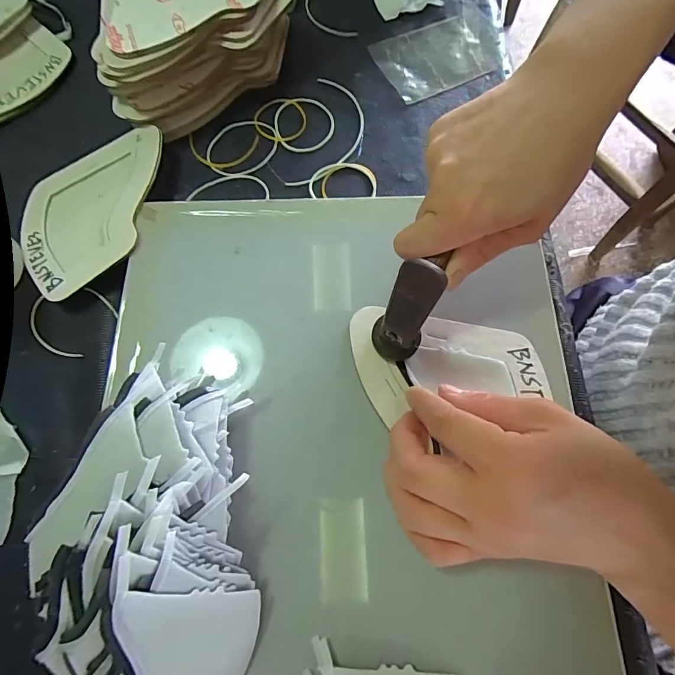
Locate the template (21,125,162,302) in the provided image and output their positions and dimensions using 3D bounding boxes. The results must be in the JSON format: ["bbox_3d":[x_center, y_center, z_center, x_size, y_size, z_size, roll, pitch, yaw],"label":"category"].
[{"bbox_3d":[-0.181,-0.098,0.302,0.121,0.004,0.117,-28,67,0],"label":"template"}]

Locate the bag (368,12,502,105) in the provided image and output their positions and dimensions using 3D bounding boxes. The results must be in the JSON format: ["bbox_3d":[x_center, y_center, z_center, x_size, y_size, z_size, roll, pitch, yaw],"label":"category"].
[{"bbox_3d":[0.093,-0.256,0.362,0.109,0.009,0.074,-25,73,-8],"label":"bag"}]

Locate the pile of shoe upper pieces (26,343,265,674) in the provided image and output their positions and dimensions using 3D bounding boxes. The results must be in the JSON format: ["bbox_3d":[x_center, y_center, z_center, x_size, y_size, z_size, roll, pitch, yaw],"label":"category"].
[{"bbox_3d":[-0.095,0.095,0.193,0.101,0.069,0.180,-7,70,-5],"label":"pile of shoe upper pieces"}]

